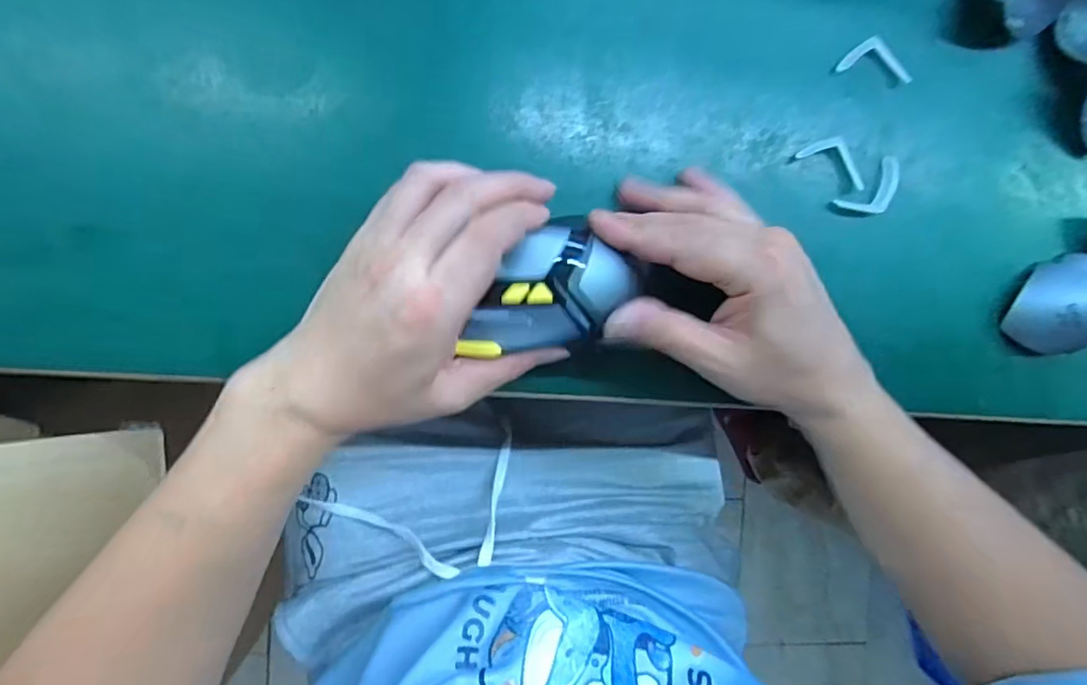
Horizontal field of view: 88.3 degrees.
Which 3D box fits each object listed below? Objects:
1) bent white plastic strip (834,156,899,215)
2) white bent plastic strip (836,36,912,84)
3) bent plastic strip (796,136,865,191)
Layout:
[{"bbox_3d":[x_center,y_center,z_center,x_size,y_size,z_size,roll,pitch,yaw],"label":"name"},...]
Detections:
[{"bbox_3d":[0.205,-0.092,0.347,0.047,0.010,0.024,-40,97,-4],"label":"bent white plastic strip"},{"bbox_3d":[0.204,-0.175,0.344,0.047,0.010,0.025,7,91,-6],"label":"white bent plastic strip"},{"bbox_3d":[0.180,-0.114,0.343,0.045,0.005,0.024,27,89,-6],"label":"bent plastic strip"}]

